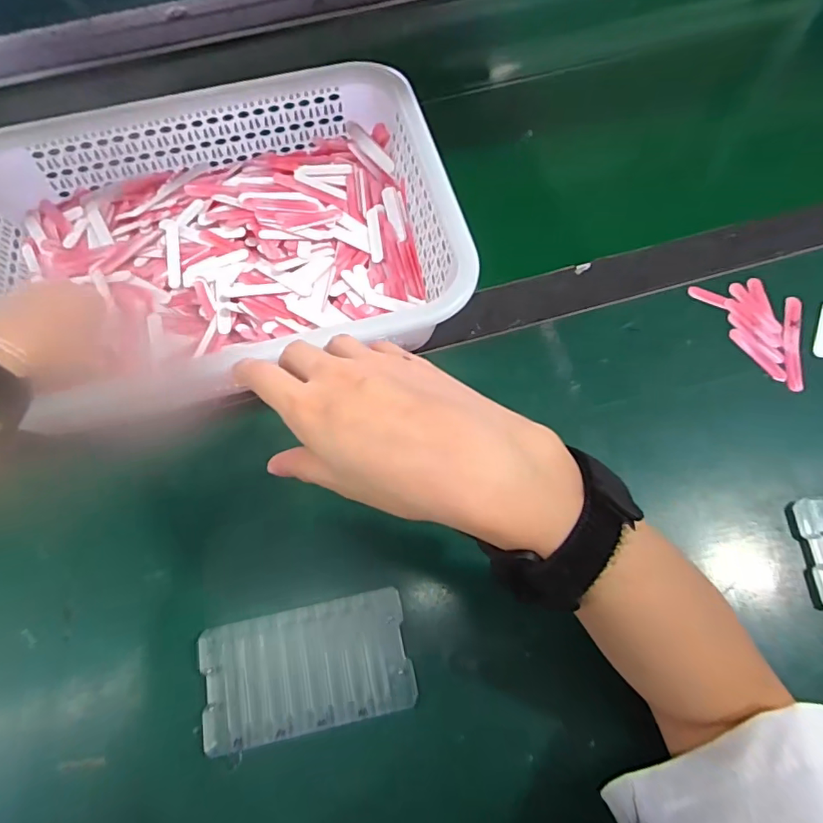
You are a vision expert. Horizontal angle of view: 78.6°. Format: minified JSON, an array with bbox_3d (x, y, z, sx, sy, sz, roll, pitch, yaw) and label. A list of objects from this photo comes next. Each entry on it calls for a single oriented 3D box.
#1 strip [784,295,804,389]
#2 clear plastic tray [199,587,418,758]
[{"bbox_3d":[0.286,-0.053,0.374,0.013,0.004,0.082,13,69,8],"label":"strip"},{"bbox_3d":[-0.063,0.154,0.304,0.121,0.011,0.066,-12,67,-2],"label":"clear plastic tray"}]

